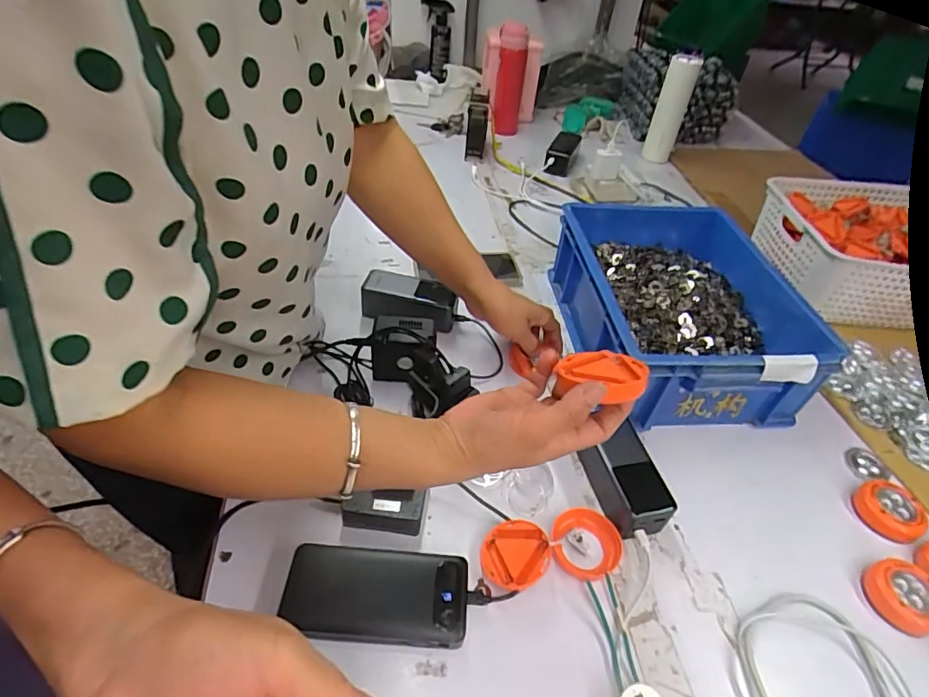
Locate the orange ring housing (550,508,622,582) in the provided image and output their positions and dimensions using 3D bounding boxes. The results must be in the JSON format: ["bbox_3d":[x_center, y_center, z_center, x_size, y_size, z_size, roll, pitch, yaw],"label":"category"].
[{"bbox_3d":[0.121,0.192,0.515,0.066,0.018,0.070,4,43,-4],"label":"orange ring housing"}]

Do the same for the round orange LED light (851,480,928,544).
[{"bbox_3d":[0.484,0.182,0.588,0.076,0.025,0.069,-17,48,-23],"label":"round orange LED light"}]

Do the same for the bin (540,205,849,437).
[{"bbox_3d":[0.295,-0.064,0.728,0.278,0.124,0.365,1,43,-7],"label":"bin"}]

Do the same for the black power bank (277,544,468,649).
[{"bbox_3d":[-0.076,0.216,0.455,0.153,0.024,0.075,5,43,-2],"label":"black power bank"}]

